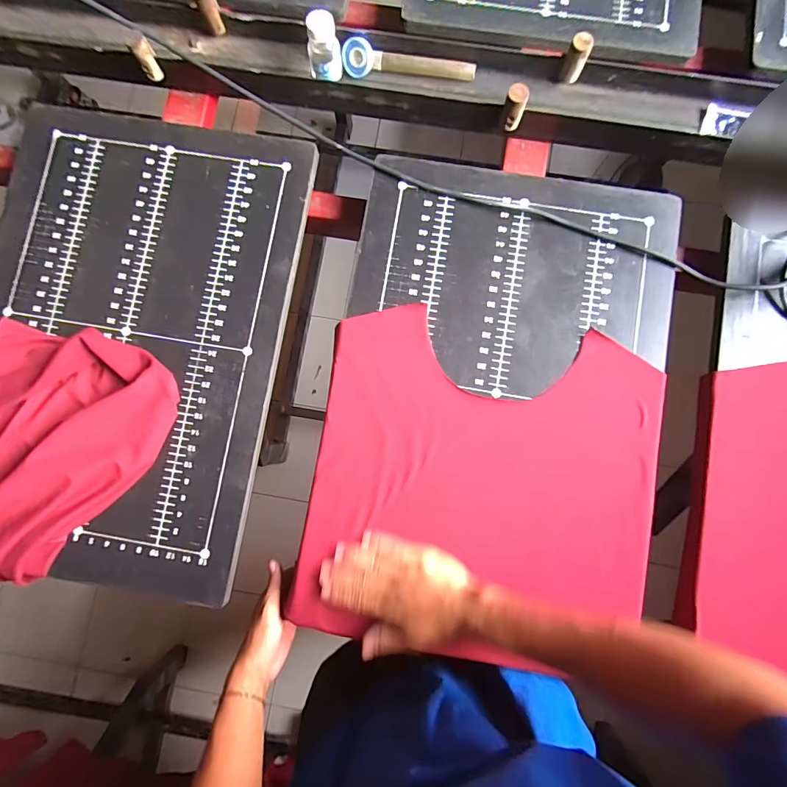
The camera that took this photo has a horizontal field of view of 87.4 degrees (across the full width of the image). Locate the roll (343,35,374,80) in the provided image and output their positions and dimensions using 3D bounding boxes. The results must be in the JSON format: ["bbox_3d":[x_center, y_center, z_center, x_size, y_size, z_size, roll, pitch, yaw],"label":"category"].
[{"bbox_3d":[-0.046,-0.434,0.532,0.039,0.012,0.042,0,126,-1],"label":"roll"}]

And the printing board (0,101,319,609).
[{"bbox_3d":[-0.341,-0.065,0.517,0.388,0.022,0.578,9,83,2],"label":"printing board"}]

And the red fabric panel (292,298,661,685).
[{"bbox_3d":[0.107,0.106,0.494,0.401,0.014,0.378,9,83,2],"label":"red fabric panel"}]

